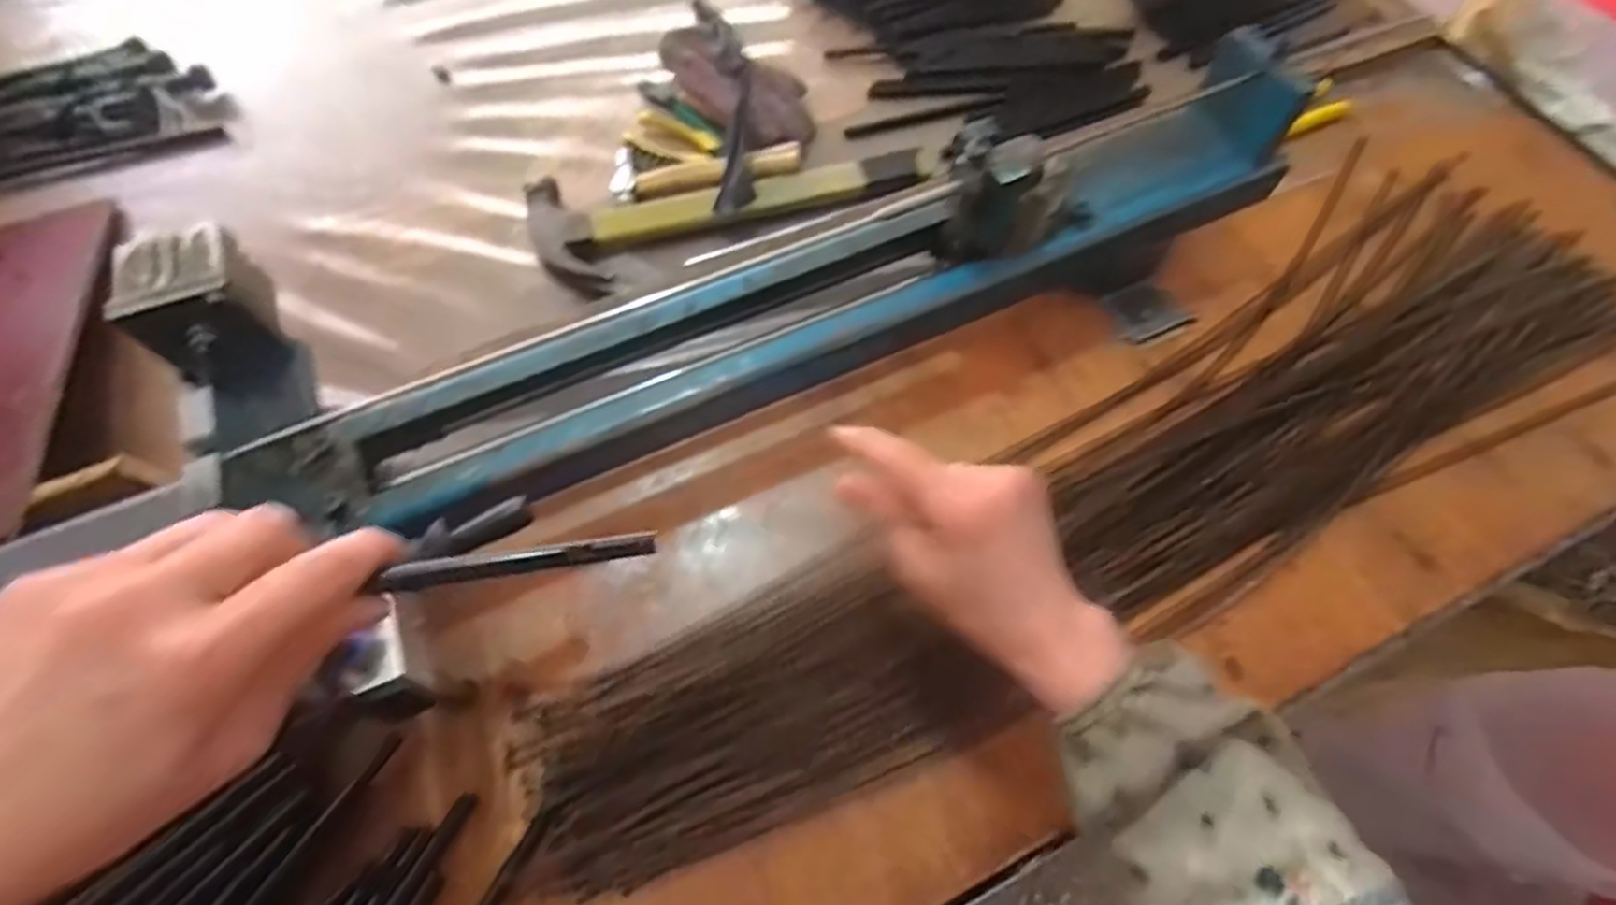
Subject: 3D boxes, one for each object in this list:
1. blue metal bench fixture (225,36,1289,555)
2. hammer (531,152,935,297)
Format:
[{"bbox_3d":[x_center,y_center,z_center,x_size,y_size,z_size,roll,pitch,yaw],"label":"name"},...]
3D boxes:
[{"bbox_3d":[0.016,-0.109,0.441,0.653,0.106,0.086,-24,67,-11],"label":"blue metal bench fixture"},{"bbox_3d":[-0.060,-0.214,0.589,0.316,0.031,0.107,-19,67,-9],"label":"hammer"}]

